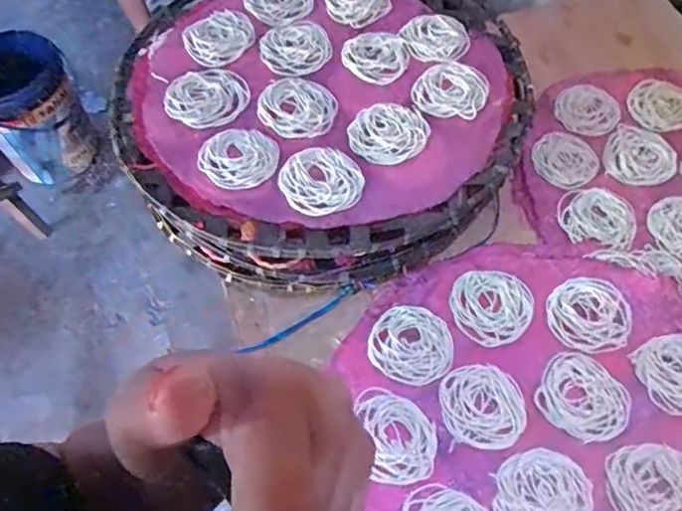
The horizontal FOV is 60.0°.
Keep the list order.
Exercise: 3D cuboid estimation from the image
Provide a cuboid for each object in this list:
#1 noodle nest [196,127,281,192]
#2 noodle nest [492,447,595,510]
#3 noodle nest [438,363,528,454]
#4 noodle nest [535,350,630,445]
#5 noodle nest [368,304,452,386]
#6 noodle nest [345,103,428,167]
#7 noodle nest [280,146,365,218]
[{"bbox_3d":[-0.093,-0.090,0.537,0.071,0.009,0.067,-1,57,2],"label":"noodle nest"},{"bbox_3d":[0.158,0.188,0.462,0.072,0.004,0.072,-1,58,1],"label":"noodle nest"},{"bbox_3d":[0.121,0.127,0.501,0.068,0.004,0.069,0,58,2],"label":"noodle nest"},{"bbox_3d":[0.207,0.120,0.502,0.072,0.004,0.069,-1,58,1],"label":"noodle nest"},{"bbox_3d":[0.063,0.079,0.531,0.071,0.006,0.072,-1,58,1],"label":"noodle nest"},{"bbox_3d":[0.044,-0.114,0.546,0.072,0.006,0.067,-1,57,2],"label":"noodle nest"},{"bbox_3d":[-0.018,-0.067,0.521,0.068,0.007,0.072,-1,57,2],"label":"noodle nest"}]

